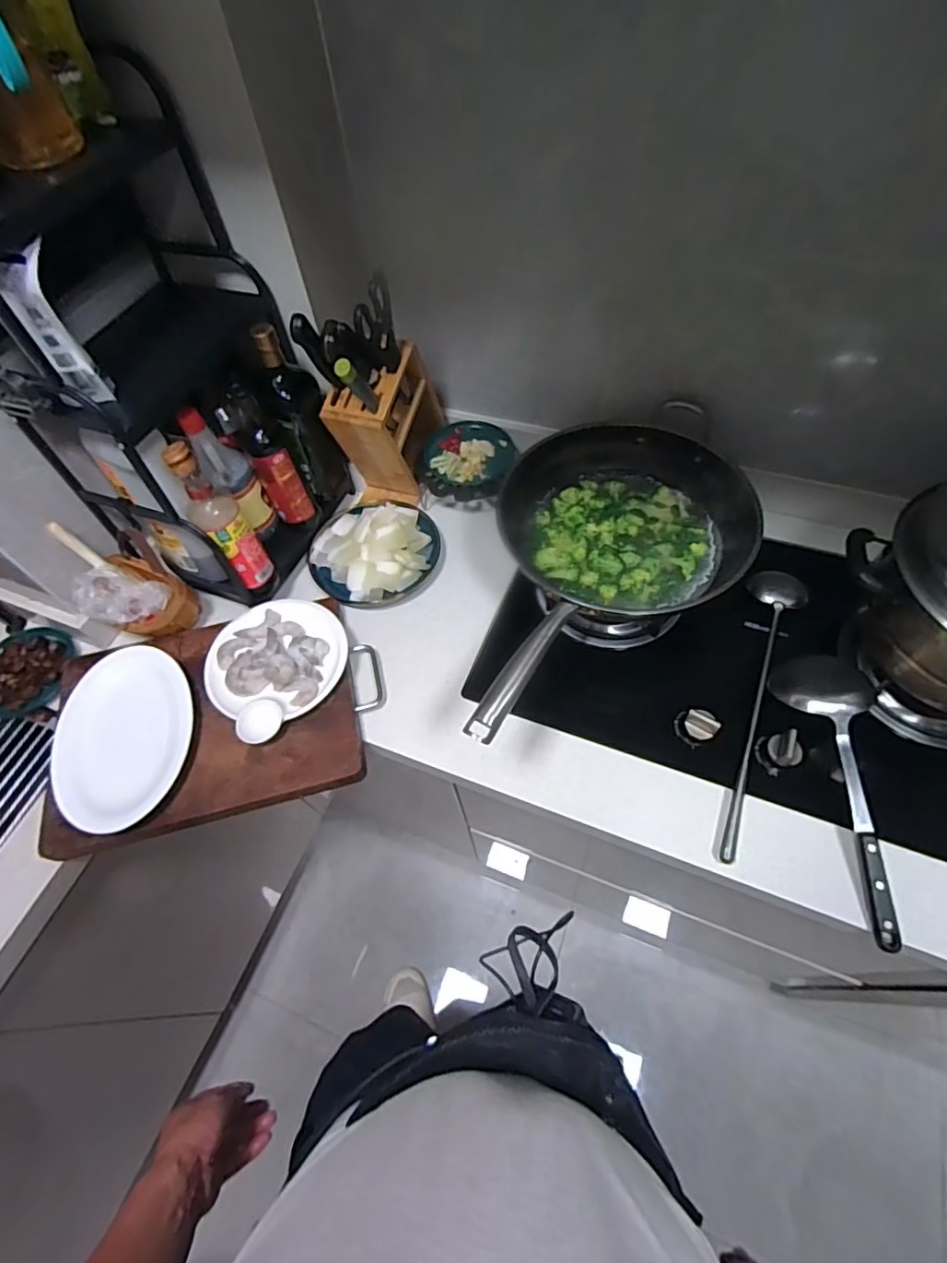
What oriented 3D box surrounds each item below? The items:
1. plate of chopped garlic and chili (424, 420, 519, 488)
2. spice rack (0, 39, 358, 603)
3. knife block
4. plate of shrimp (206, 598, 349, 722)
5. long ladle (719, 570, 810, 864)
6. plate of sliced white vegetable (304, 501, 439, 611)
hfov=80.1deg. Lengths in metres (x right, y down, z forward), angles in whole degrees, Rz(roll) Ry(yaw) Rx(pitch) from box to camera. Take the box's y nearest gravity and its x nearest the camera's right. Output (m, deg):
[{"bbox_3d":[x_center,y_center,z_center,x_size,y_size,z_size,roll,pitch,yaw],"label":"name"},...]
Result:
[{"bbox_3d":[-0.012,-0.299,0.945,0.158,0.026,0.131,37,68,24],"label":"plate of chopped garlic and chili"},{"bbox_3d":[-0.367,-0.325,0.726,0.262,0.503,0.342,19,61,15],"label":"spice rack"},{"bbox_3d":[-0.134,-0.329,0.912,0.102,0.232,0.183,17,61,14],"label":"knife block"},{"bbox_3d":[-0.276,0.031,0.780,0.199,0.037,0.183,-2,58,3],"label":"plate of shrimp"},{"bbox_3d":[0.364,0.086,0.712,0.073,0.047,0.411,17,61,14],"label":"long ladle"},{"bbox_3d":[-0.158,-0.133,0.893,0.205,0.045,0.185,-9,58,-1],"label":"plate of sliced white vegetable"}]

